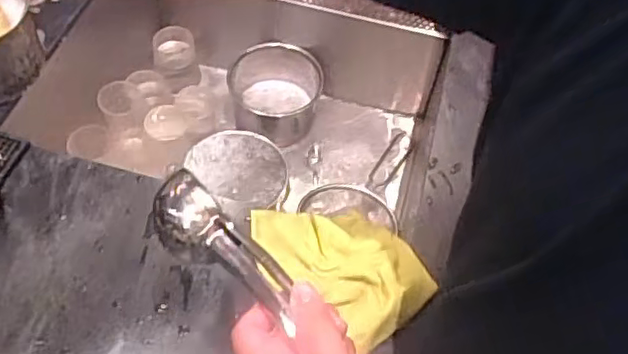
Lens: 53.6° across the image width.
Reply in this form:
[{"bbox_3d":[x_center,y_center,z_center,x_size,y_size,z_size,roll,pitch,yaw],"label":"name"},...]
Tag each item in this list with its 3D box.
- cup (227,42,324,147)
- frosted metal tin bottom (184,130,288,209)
[{"bbox_3d":[-0.065,-0.137,1.067,0.160,0.100,0.143,1,56,-4],"label":"cup"},{"bbox_3d":[-0.105,-0.014,0.932,0.131,0.028,0.146,-35,64,-23],"label":"frosted metal tin bottom"}]

